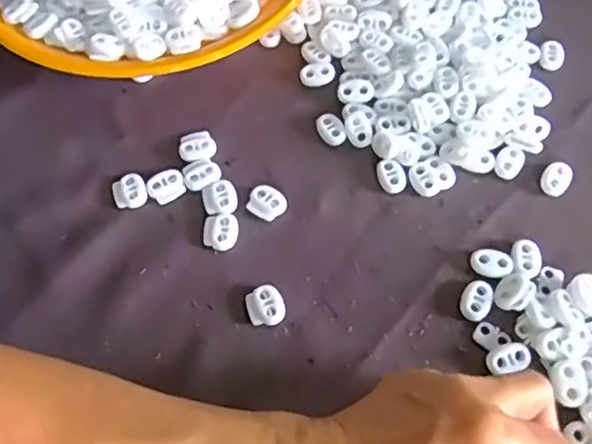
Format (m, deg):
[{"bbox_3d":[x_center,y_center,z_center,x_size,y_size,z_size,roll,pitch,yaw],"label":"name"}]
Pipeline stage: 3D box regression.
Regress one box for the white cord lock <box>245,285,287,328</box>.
[{"bbox_3d":[-0.016,0.045,0.335,0.020,0.006,0.021,-24,63,-11],"label":"white cord lock"}]

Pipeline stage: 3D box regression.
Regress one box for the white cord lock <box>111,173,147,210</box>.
[{"bbox_3d":[-0.098,-0.018,0.370,0.019,0.005,0.021,-14,62,-6],"label":"white cord lock"}]

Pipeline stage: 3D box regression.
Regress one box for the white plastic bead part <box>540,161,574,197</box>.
[{"bbox_3d":[0.152,-0.026,0.366,0.016,0.004,0.022,32,67,18],"label":"white plastic bead part"}]

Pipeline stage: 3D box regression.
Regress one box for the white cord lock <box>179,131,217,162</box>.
[{"bbox_3d":[-0.060,-0.046,0.383,0.022,0.004,0.019,-14,62,-6],"label":"white cord lock"}]

